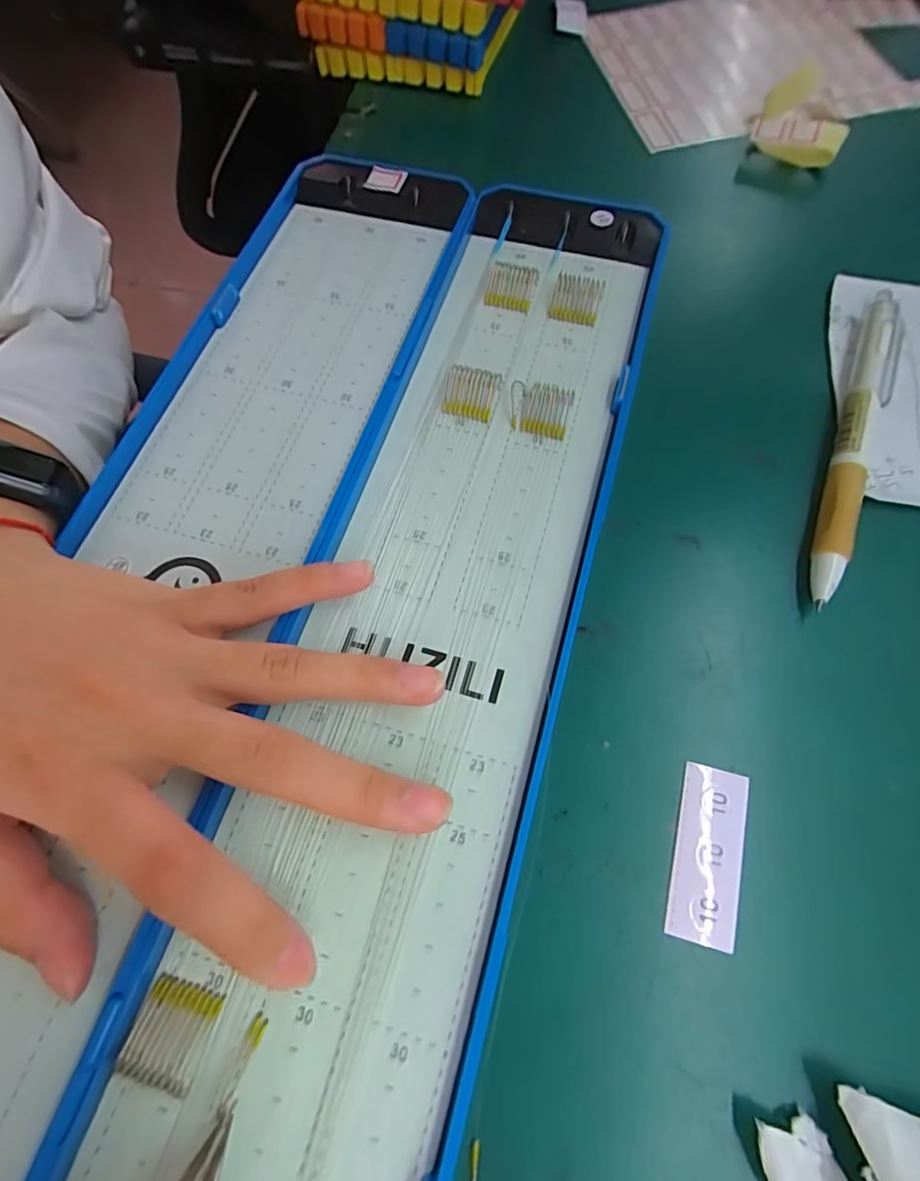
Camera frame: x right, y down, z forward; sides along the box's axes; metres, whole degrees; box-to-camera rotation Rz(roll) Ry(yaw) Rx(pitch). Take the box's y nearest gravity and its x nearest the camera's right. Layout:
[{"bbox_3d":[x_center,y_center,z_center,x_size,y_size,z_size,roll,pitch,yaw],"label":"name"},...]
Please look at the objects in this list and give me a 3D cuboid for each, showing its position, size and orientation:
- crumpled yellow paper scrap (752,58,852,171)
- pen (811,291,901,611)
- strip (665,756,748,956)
[{"bbox_3d":[0.162,-0.221,0.253,0.040,0.029,0.022,26,71,11],"label":"crumpled yellow paper scrap"},{"bbox_3d":[0.144,-0.055,0.194,0.015,0.012,0.136,21,70,12],"label":"pen"},{"bbox_3d":[0.070,0.074,0.151,0.018,0.004,0.045,15,70,7],"label":"strip"}]

